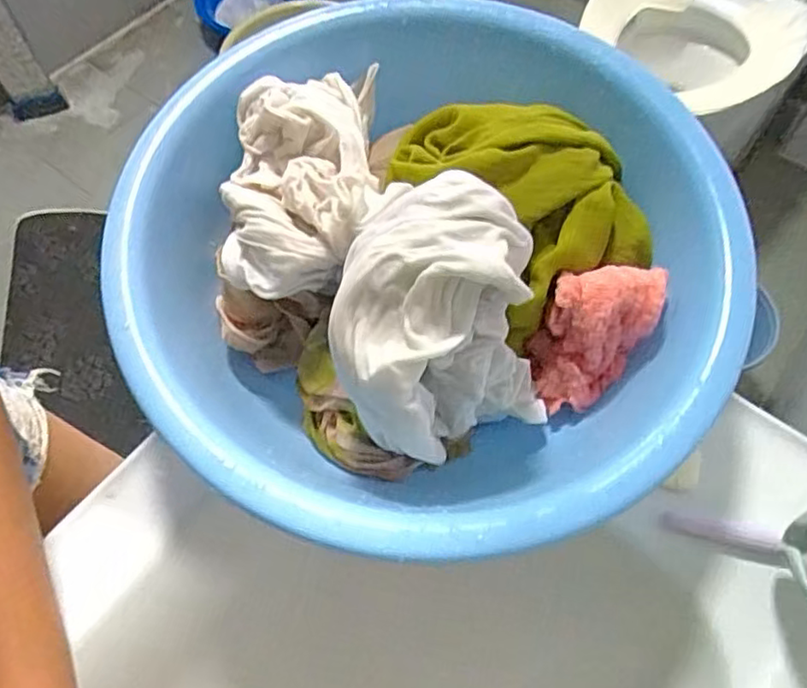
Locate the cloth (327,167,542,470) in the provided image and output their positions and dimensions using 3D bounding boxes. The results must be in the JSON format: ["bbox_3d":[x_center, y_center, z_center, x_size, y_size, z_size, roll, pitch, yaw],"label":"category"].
[{"bbox_3d":[0.010,-0.012,0.336,0.105,0.124,0.117,-27,66,-13],"label":"cloth"}]

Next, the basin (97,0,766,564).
[{"bbox_3d":[0.004,-0.051,0.371,0.319,0.138,0.330,8,63,5],"label":"basin"}]

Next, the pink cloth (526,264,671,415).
[{"bbox_3d":[0.107,-0.003,0.374,0.057,0.091,0.030,17,30,1],"label":"pink cloth"}]

